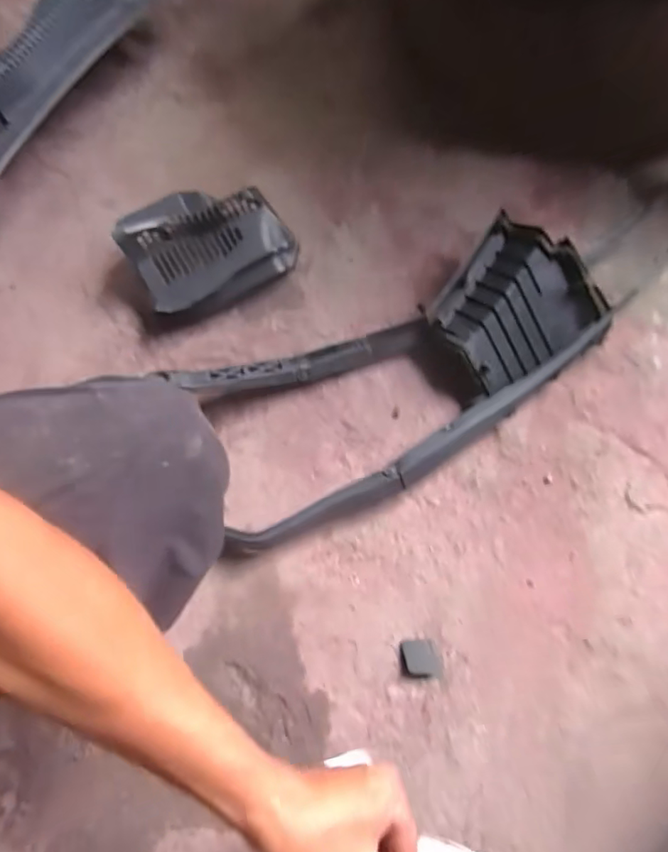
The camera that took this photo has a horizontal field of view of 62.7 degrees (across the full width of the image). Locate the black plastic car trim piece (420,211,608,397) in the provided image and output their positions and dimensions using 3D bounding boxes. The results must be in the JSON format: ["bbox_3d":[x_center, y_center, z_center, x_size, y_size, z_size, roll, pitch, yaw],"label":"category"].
[{"bbox_3d":[0.201,-0.135,0.640,0.176,0.069,0.159,-41,77,-9],"label":"black plastic car trim piece"}]

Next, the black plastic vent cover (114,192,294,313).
[{"bbox_3d":[-0.154,-0.225,0.677,0.187,0.070,0.150,-25,75,-5],"label":"black plastic vent cover"}]

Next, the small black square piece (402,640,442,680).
[{"bbox_3d":[0.092,0.246,0.573,0.035,0.009,0.039,-11,75,-1],"label":"small black square piece"}]

